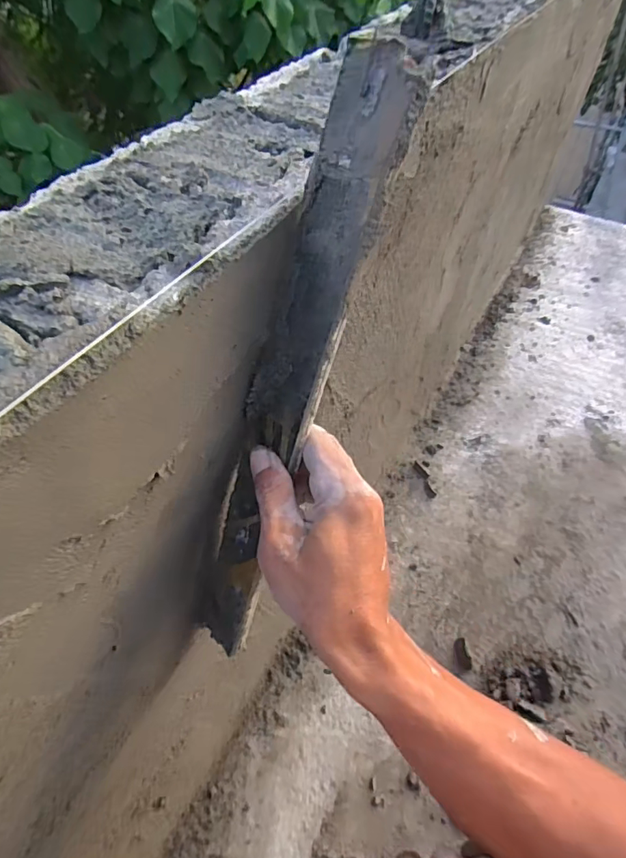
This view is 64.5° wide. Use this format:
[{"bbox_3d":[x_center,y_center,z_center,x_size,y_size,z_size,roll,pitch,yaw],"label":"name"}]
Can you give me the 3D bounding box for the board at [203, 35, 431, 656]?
[{"bbox_3d":[-0.021,-0.008,0.303,0.052,0.380,0.011,35,31,28],"label":"board"}]

